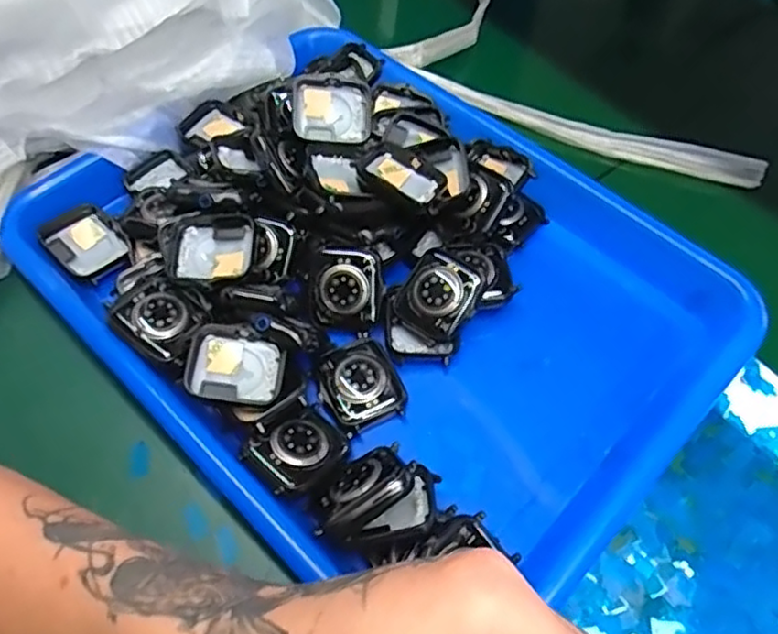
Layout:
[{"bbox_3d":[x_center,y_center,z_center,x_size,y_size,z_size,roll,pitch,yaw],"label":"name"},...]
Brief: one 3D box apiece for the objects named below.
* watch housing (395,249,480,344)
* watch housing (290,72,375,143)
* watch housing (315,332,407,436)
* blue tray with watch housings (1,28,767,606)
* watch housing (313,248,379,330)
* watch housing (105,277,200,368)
[{"bbox_3d":[0.024,-0.011,0.325,0.036,0.009,0.040,38,88,18],"label":"watch housing"},{"bbox_3d":[-0.031,-0.114,0.359,0.044,0.010,0.037,-4,91,-15],"label":"watch housing"},{"bbox_3d":[-0.015,0.030,0.315,0.037,0.006,0.044,-24,62,-15],"label":"watch housing"},{"bbox_3d":[-0.006,-0.028,0.336,0.267,0.049,0.323,-39,67,-22],"label":"blue tray with watch housings"},{"bbox_3d":[-0.022,-0.014,0.329,0.032,0.040,0.010,5,16,2],"label":"watch housing"},{"bbox_3d":[-0.110,-0.001,0.307,0.038,0.005,0.034,34,64,18],"label":"watch housing"}]

